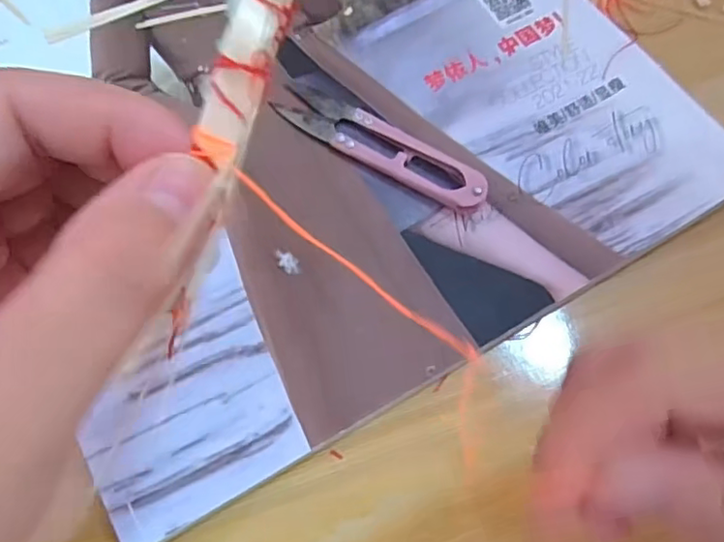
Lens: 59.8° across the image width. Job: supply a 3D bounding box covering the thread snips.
[{"bbox_3d":[0.008,-0.054,0.268,0.097,0.010,0.022,30,70,10],"label":"thread snips"}]

